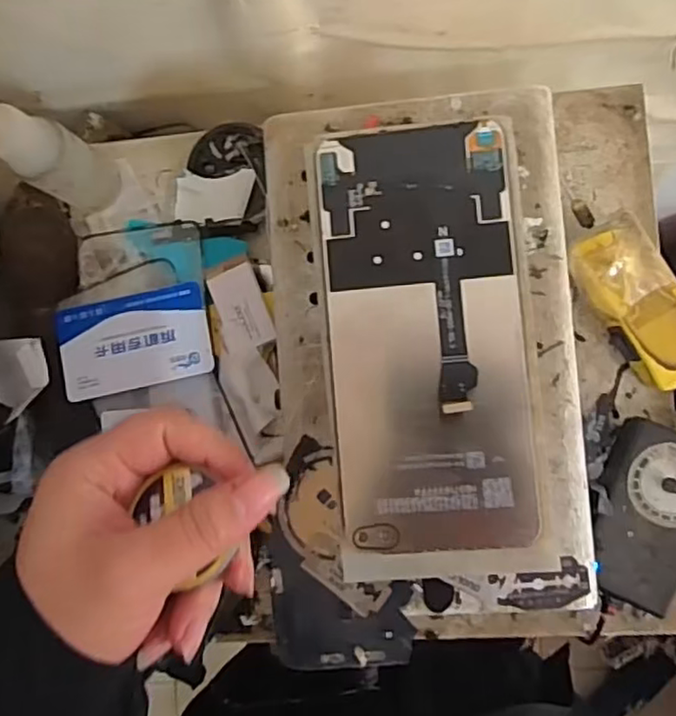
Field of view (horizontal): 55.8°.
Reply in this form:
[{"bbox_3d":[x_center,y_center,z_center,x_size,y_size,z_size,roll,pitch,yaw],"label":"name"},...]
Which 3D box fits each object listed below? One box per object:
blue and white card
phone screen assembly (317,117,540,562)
[{"bbox_3d":[-0.115,-0.010,0.359,0.083,0.004,0.054,-12,82,3],"label":"blue and white card"},{"bbox_3d":[0.033,-0.009,0.238,0.070,0.007,0.157,-4,85,4],"label":"phone screen assembly"}]

